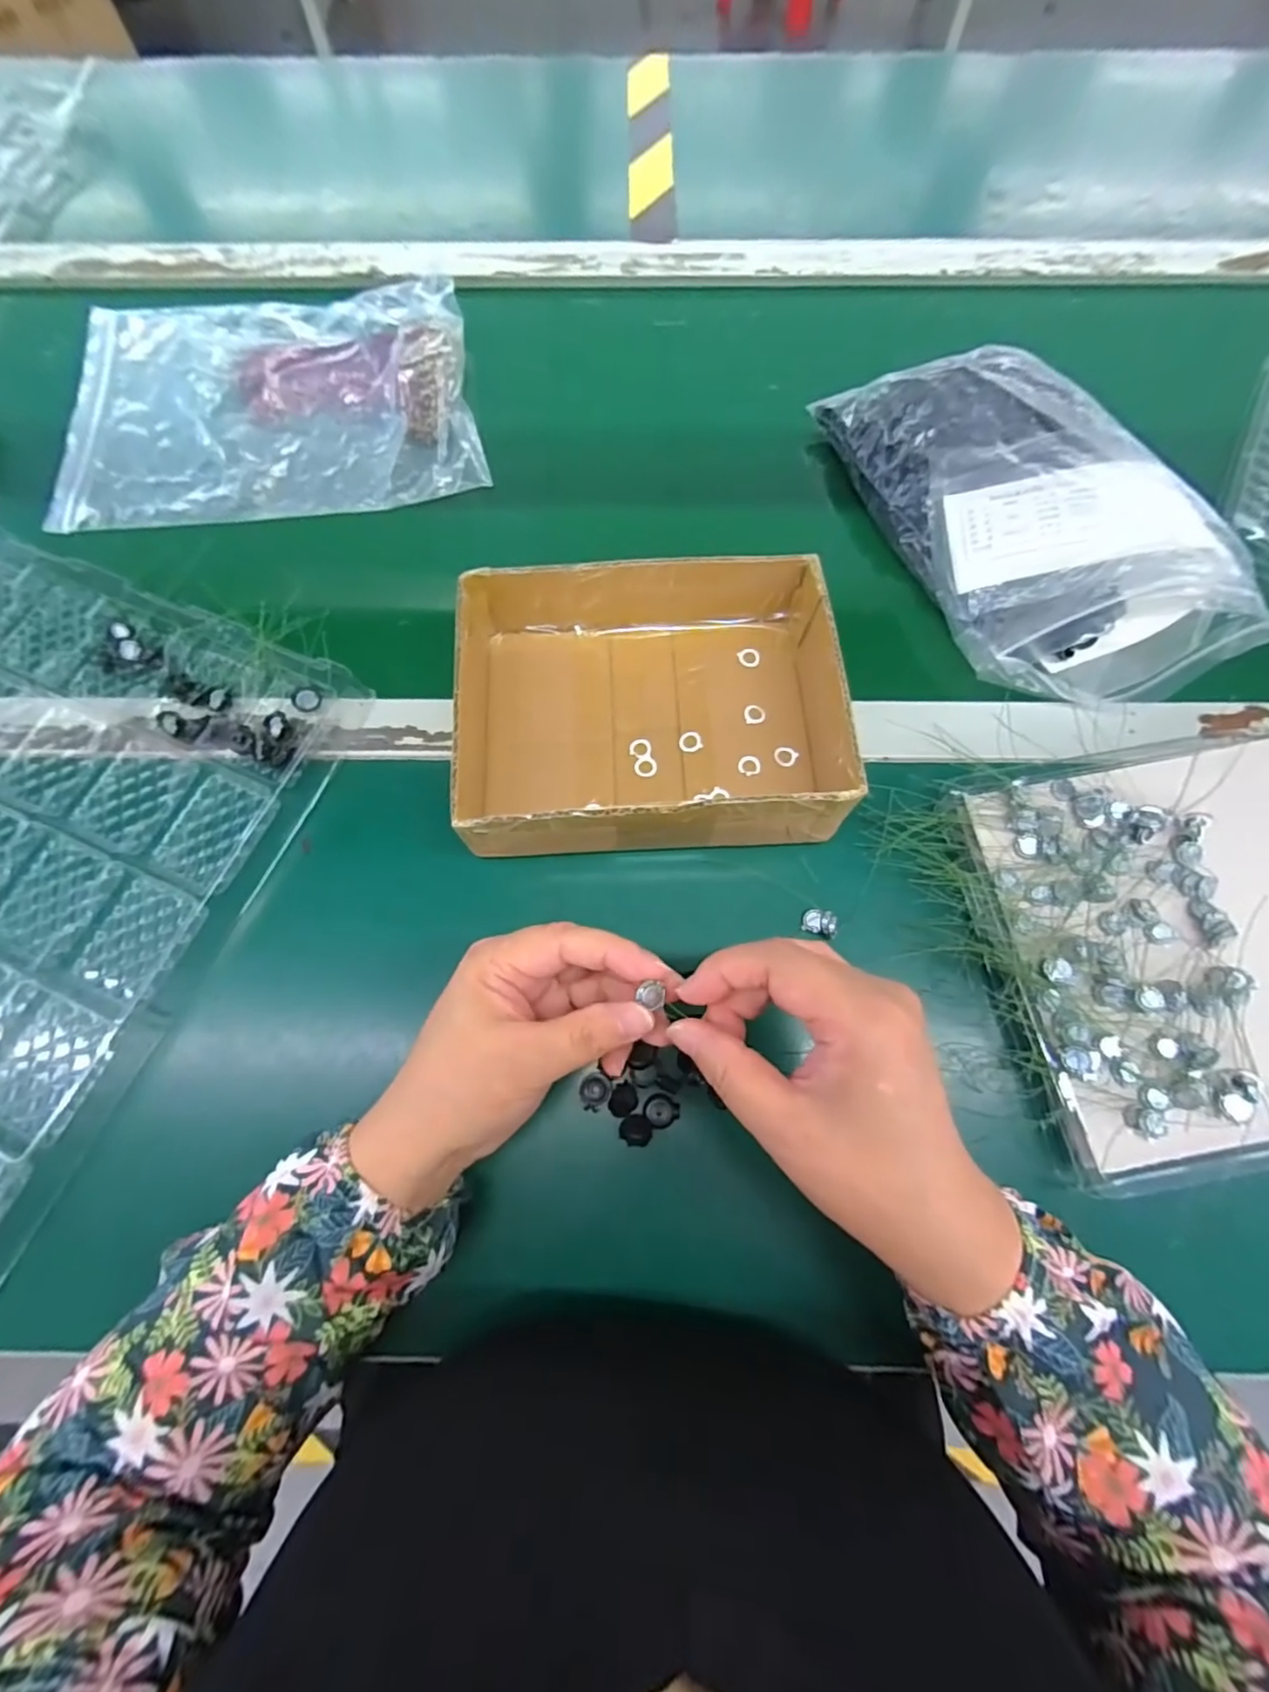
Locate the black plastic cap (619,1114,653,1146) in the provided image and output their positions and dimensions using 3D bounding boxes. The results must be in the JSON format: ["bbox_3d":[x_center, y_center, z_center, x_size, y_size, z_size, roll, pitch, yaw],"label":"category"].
[{"bbox_3d":[0.001,0.142,0.299,0.016,0.005,0.014,0,72,2],"label":"black plastic cap"}]

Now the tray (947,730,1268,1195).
[{"bbox_3d":[0.288,0.048,0.305,0.206,0.029,0.200,-12,72,-2],"label":"tray"}]

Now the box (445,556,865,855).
[{"bbox_3d":[0.008,-0.078,0.342,0.205,0.062,0.157,-3,72,1],"label":"box"}]

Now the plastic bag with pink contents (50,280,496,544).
[{"bbox_3d":[-0.273,-0.340,0.450,0.324,0.035,0.224,-3,72,1],"label":"plastic bag with pink contents"}]

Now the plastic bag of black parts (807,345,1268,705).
[{"bbox_3d":[0.253,-0.222,0.390,0.150,0.058,0.289,-23,73,-5],"label":"plastic bag of black parts"}]

